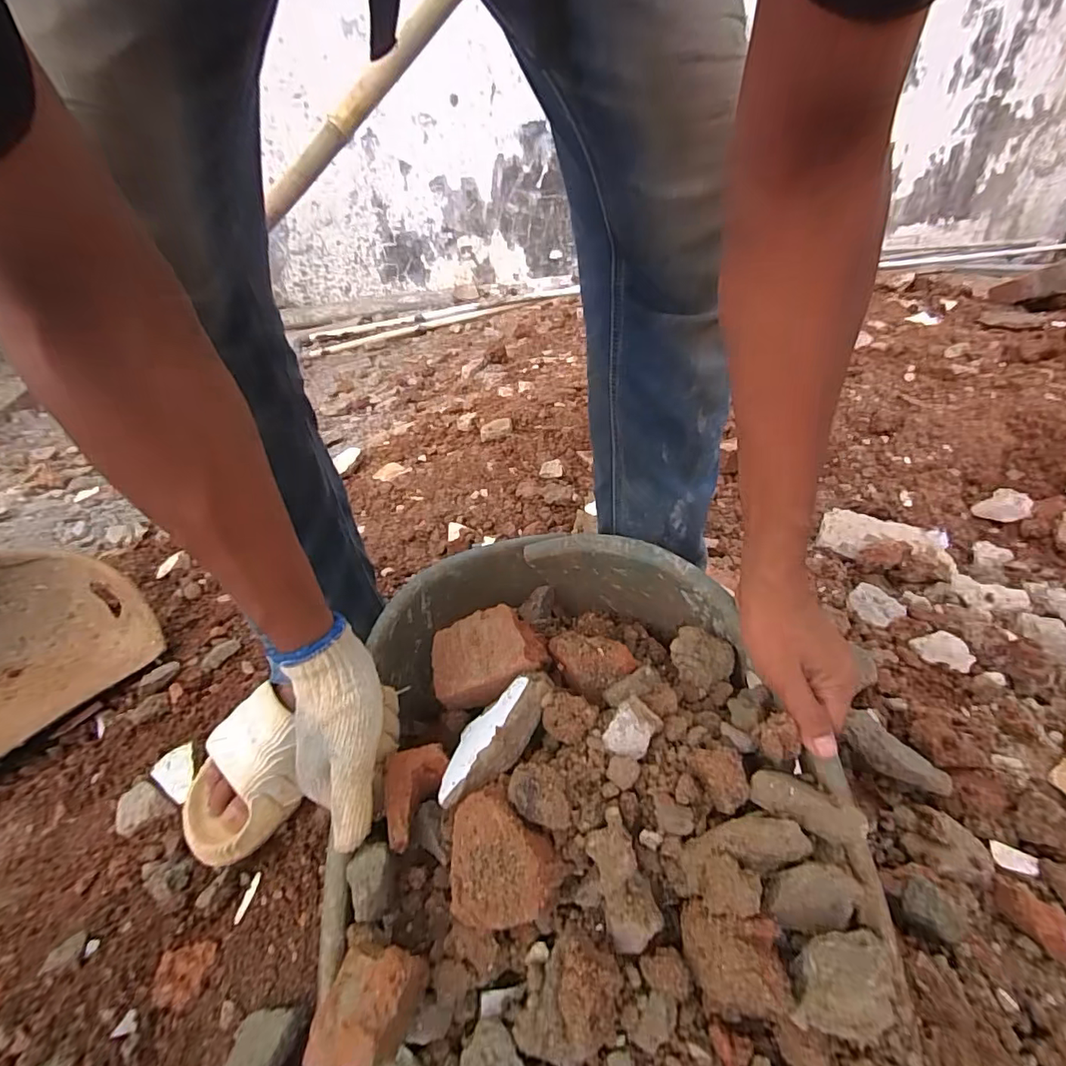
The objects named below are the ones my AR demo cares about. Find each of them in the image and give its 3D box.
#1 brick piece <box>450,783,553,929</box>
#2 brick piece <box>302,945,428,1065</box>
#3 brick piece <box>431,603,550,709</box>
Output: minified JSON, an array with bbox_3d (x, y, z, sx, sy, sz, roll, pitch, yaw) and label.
[{"bbox_3d":[-0.020,0.195,0.316,0.061,0.037,0.068,-4,40,4],"label":"brick piece"},{"bbox_3d":[-0.092,0.266,0.289,0.046,0.029,0.054,3,41,13],"label":"brick piece"},{"bbox_3d":[-0.032,0.107,0.437,0.090,0.050,0.074,-31,48,11],"label":"brick piece"}]

